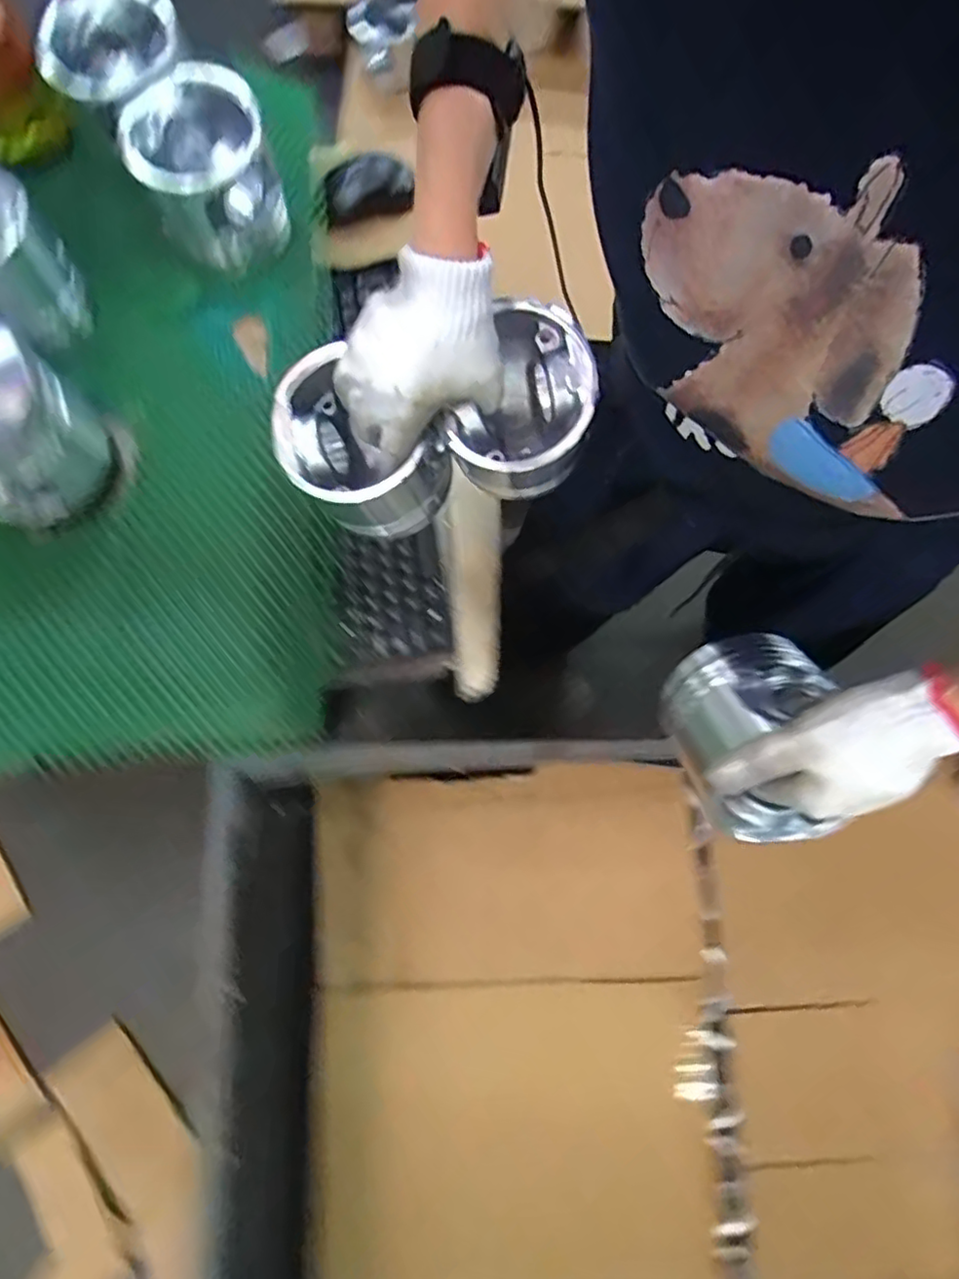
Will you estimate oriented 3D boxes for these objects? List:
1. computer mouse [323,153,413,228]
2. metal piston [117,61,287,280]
[{"bbox_3d":[-0.122,-0.476,0.657,0.106,0.025,0.065,-31,80,-7],"label":"computer mouse"},{"bbox_3d":[-0.242,-0.417,0.565,0.108,0.103,0.110,-36,81,-7],"label":"metal piston"}]

